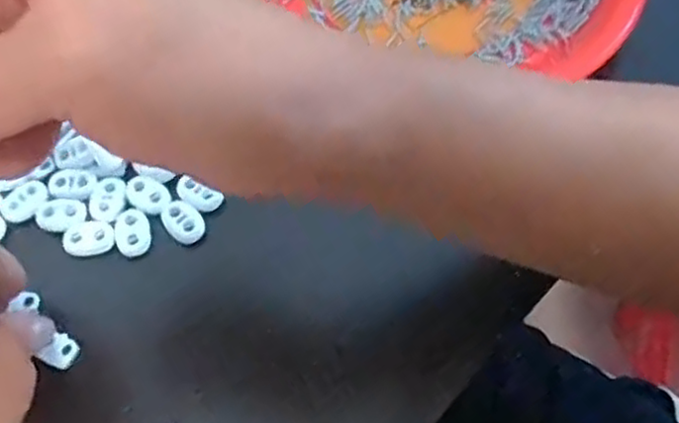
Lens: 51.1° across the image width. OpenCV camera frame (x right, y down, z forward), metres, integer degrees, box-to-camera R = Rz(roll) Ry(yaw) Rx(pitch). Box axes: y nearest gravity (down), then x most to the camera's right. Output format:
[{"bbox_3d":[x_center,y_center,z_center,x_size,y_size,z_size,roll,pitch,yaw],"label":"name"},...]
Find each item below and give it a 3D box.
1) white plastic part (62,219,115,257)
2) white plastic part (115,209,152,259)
[{"bbox_3d":[-0.111,0.013,0.317,0.023,0.007,0.015,-5,61,-1],"label":"white plastic part"},{"bbox_3d":[-0.092,0.010,0.316,0.015,0.004,0.021,-10,80,-7],"label":"white plastic part"}]

